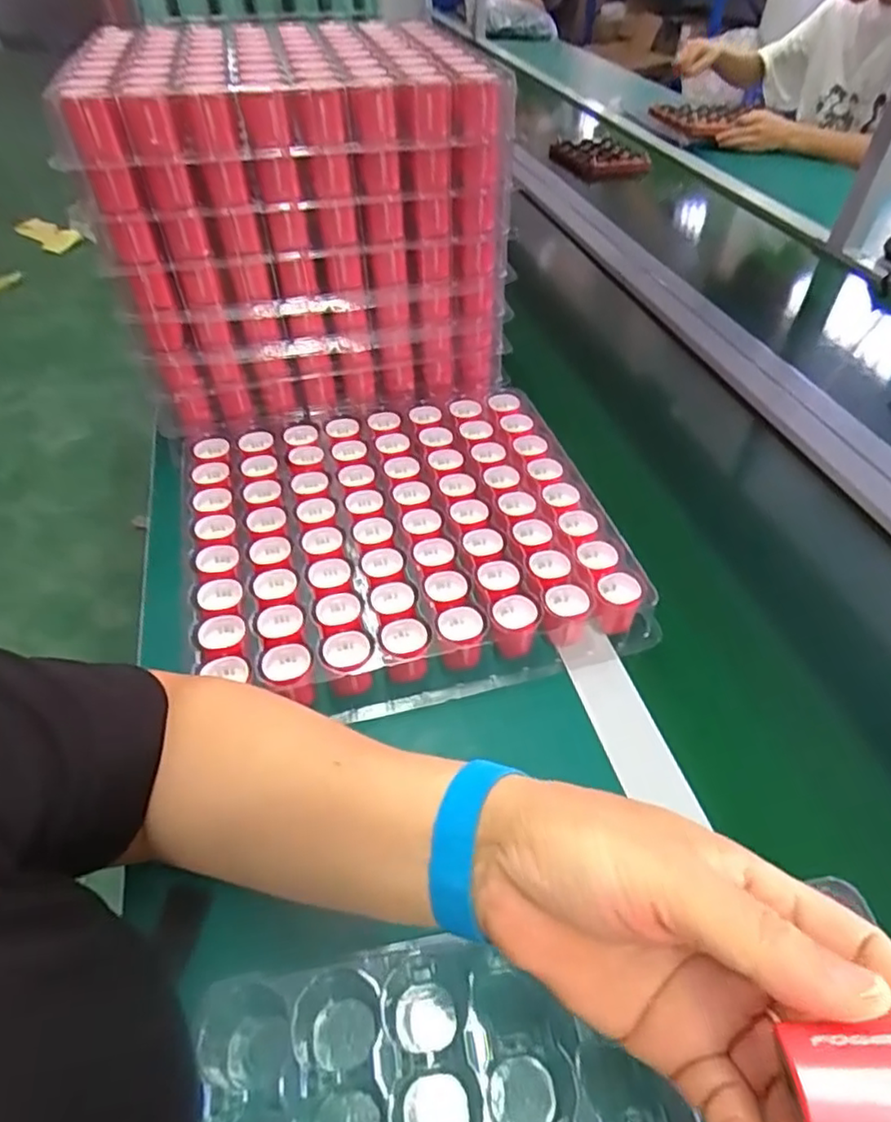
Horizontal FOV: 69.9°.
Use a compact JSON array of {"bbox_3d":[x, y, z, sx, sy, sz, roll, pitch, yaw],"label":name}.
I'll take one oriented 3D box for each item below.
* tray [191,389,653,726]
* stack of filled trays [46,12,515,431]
[{"bbox_3d":[-0.038,-0.024,0.533,0.326,0.052,0.298,-11,48,-11],"label":"tray"},{"bbox_3d":[-0.133,-0.355,0.653,0.336,0.277,0.372,-7,47,-7],"label":"stack of filled trays"}]

